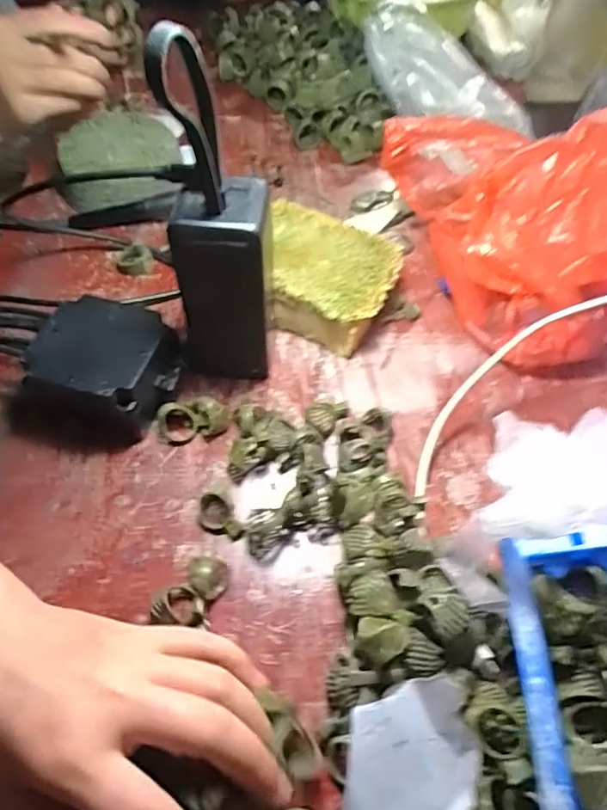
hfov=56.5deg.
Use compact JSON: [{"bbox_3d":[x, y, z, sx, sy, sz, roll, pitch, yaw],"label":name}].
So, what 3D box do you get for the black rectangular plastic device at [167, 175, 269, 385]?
[{"bbox_3d":[-0.050,-0.074,0.367,0.062,0.136,0.045,5,55,3],"label":"black rectangular plastic device"}]

